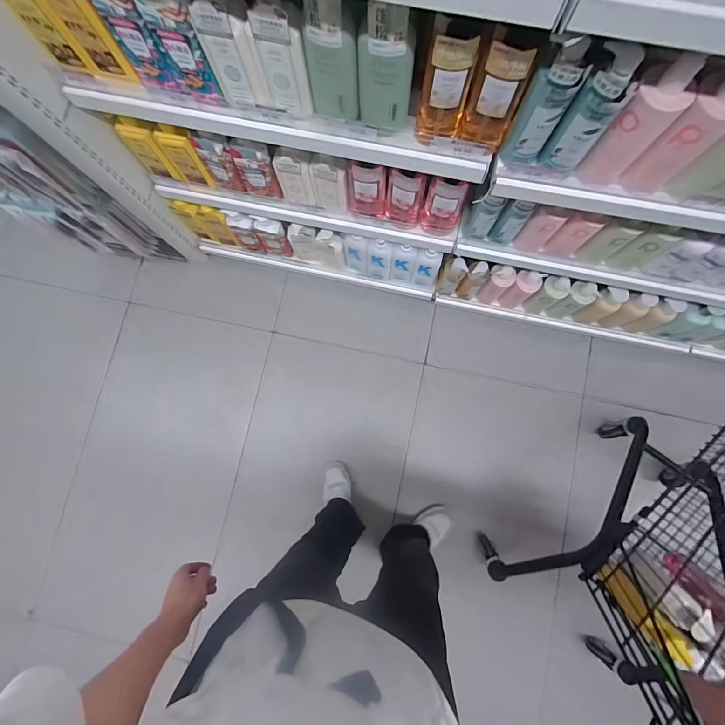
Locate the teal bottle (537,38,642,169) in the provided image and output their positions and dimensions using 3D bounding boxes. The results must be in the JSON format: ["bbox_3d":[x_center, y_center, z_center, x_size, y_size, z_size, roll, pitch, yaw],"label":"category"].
[{"bbox_3d":[0.358,-0.393,0.587,0.067,0.186,0.056,12,84,4],"label":"teal bottle"}]

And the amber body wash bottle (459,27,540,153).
[{"bbox_3d":[0.221,-0.448,0.615,0.088,0.185,0.055,20,85,5],"label":"amber body wash bottle"}]

